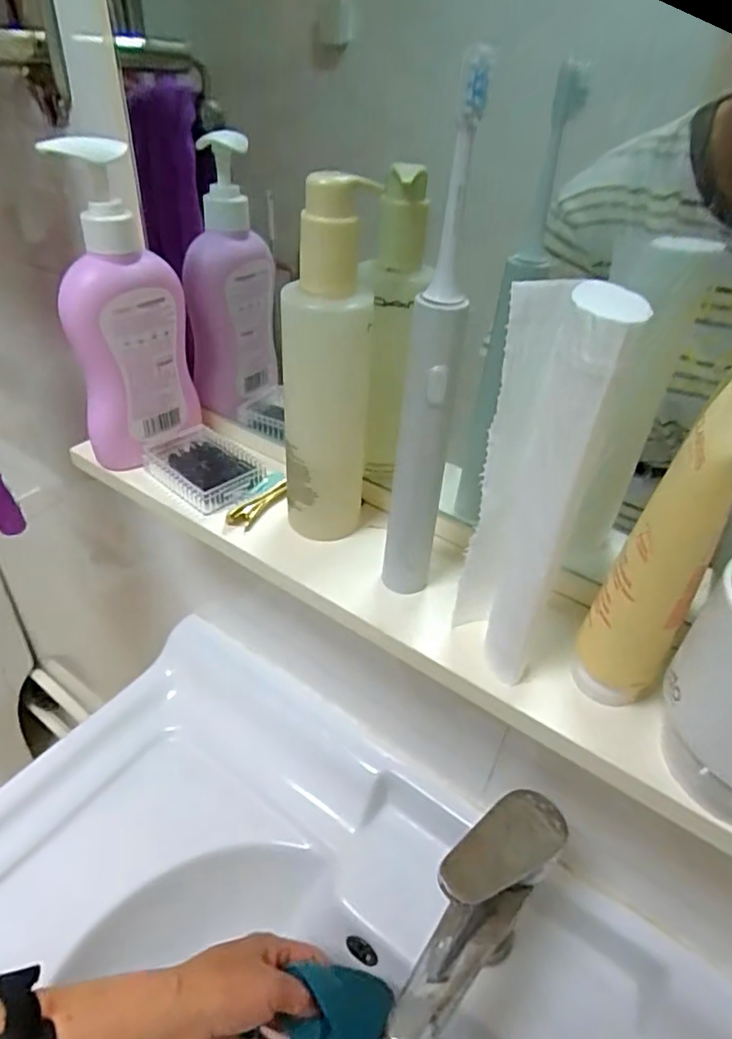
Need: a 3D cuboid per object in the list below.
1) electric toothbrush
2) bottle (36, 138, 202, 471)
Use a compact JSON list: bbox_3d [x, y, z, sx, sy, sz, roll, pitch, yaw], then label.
[{"bbox_3d":[0.030,-0.060,0.274,0.025,0.236,0.020,2,37,-2],"label":"electric toothbrush"},{"bbox_3d":[-0.153,-0.128,0.380,0.045,0.183,0.073,22,41,22],"label":"bottle"}]

